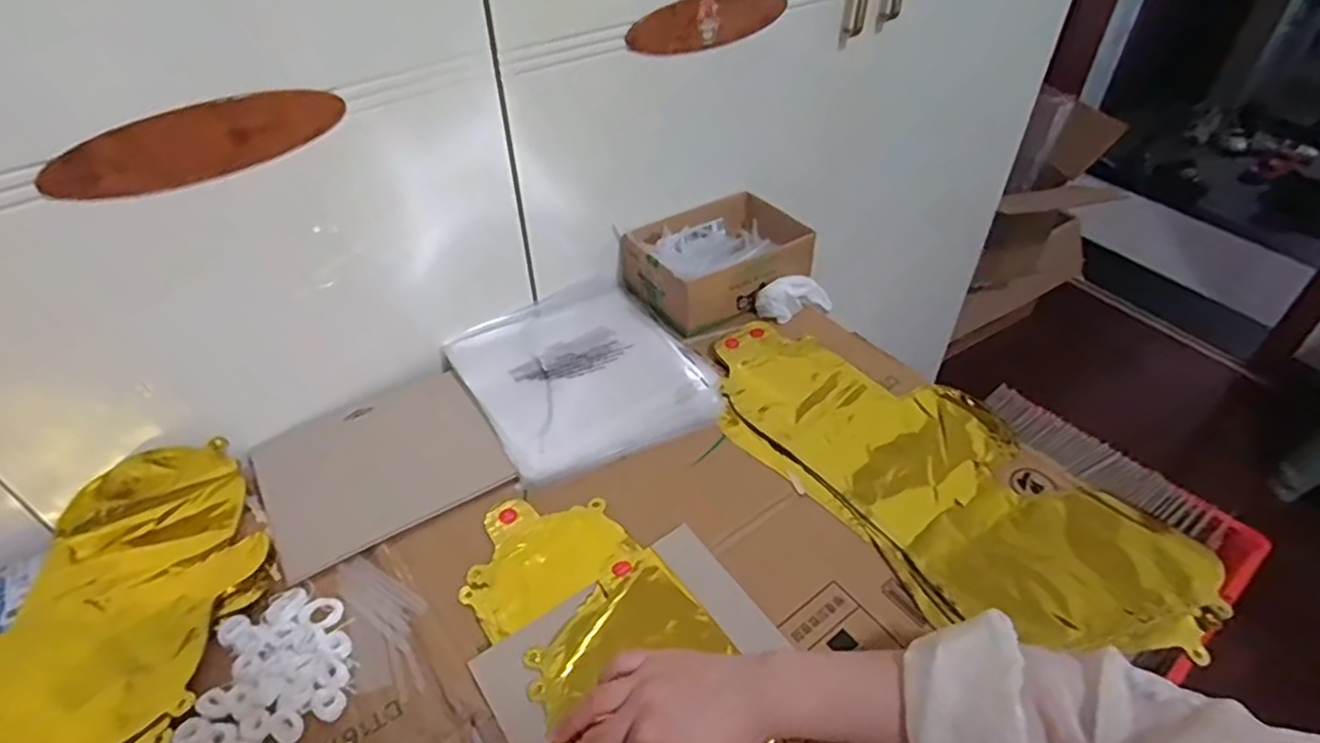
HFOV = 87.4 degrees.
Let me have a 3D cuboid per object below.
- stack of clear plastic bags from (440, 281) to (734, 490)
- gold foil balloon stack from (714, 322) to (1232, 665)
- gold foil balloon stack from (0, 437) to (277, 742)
[{"bbox_3d":[-0.080,-0.004,0.692,0.207,0.016,0.235,-24,48,-24],"label":"stack of clear plastic bags"},{"bbox_3d":[0.236,0.083,0.614,0.213,0.023,0.431,-29,50,-28],"label":"gold foil balloon stack"},{"bbox_3d":[-0.485,0.208,0.458,0.417,0.036,0.232,-22,47,-22],"label":"gold foil balloon stack"}]

